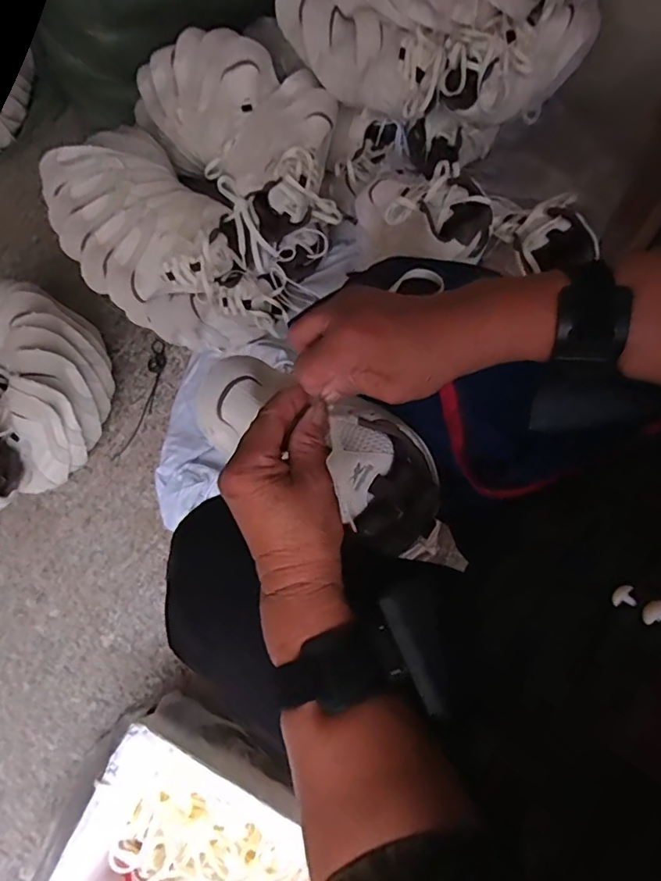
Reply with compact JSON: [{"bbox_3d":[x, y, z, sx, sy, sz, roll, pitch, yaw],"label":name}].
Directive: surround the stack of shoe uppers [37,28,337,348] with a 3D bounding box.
[{"bbox_3d":[-0.204,-0.375,0.852,0.346,0.252,0.414,37,81,17],"label":"stack of shoe uppers"}]

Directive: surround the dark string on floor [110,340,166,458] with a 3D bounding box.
[{"bbox_3d":[-0.337,-0.076,0.970,0.037,0.014,0.230,9,75,11],"label":"dark string on floor"}]

